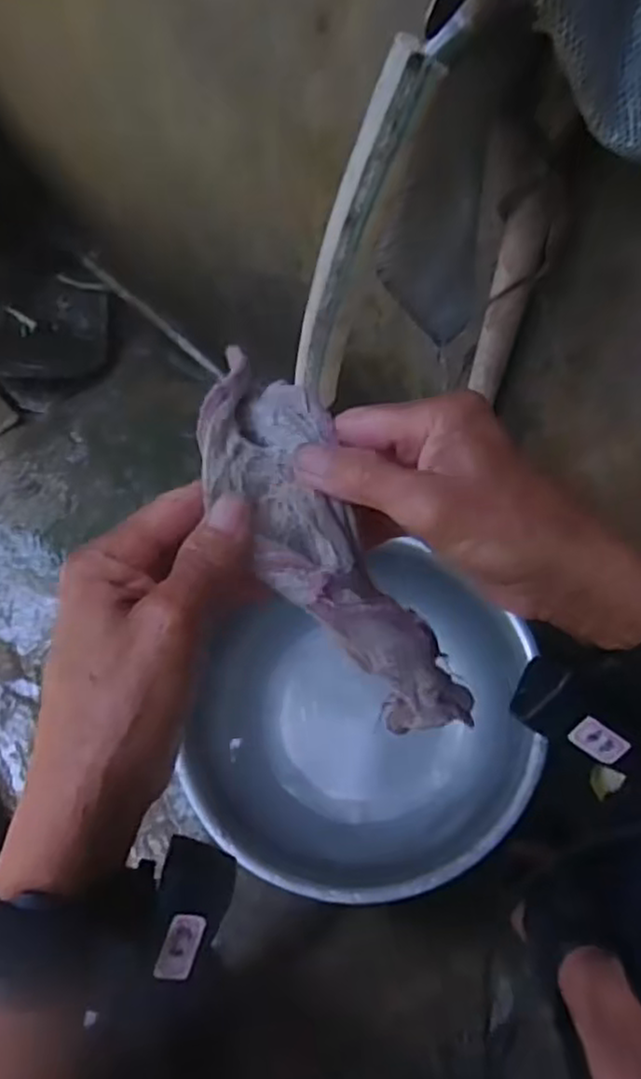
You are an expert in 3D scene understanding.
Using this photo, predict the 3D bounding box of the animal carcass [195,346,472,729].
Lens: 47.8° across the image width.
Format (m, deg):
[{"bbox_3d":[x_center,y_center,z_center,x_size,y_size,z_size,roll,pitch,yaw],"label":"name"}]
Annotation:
[{"bbox_3d":[0.009,0.014,0.345,0.066,0.059,0.209,-38,106,-18],"label":"animal carcass"}]

